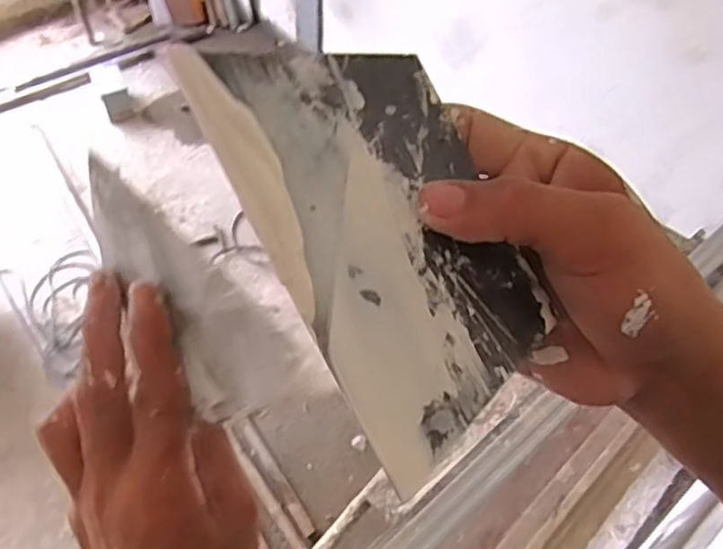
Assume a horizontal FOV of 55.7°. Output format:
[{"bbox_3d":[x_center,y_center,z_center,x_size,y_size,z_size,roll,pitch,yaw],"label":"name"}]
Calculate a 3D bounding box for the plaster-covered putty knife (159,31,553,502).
[{"bbox_3d":[0.009,-0.020,0.230,0.095,0.007,0.145,-25,84,-37],"label":"plaster-covered putty knife"}]

